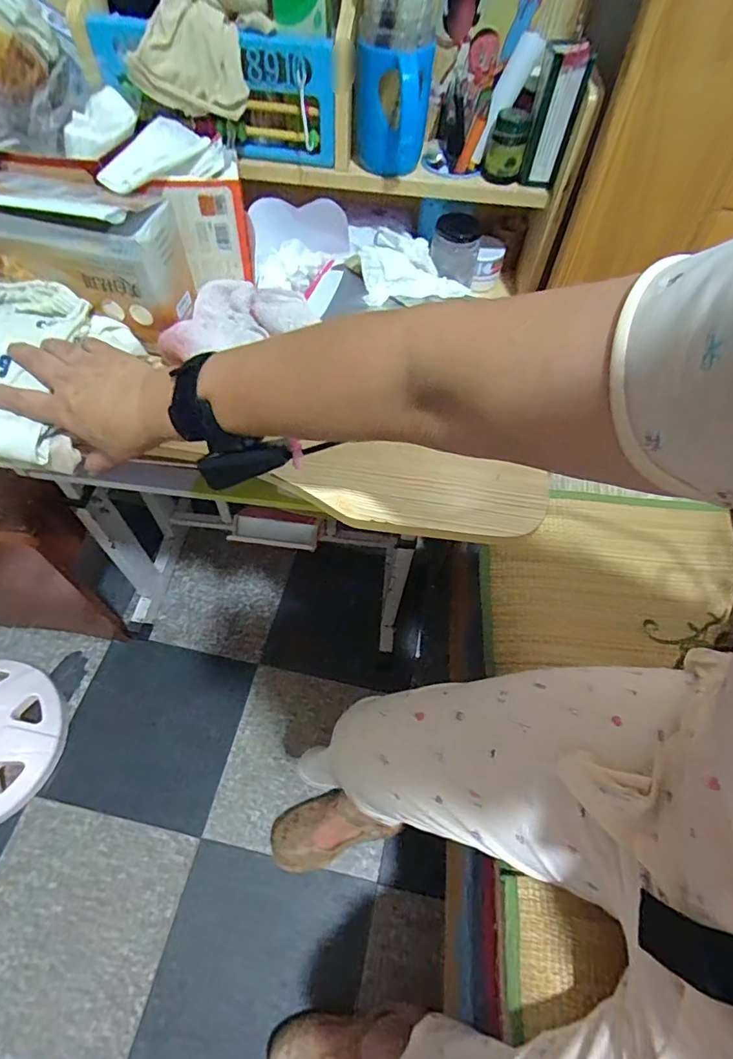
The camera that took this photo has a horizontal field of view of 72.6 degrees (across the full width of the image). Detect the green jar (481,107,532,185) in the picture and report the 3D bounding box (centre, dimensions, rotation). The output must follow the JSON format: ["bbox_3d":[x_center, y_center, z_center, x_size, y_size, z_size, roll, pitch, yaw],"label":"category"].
[{"bbox_3d":[0.139,-0.383,0.499,0.039,0.052,0.034,15,59,5],"label":"green jar"}]

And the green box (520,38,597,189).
[{"bbox_3d":[0.176,-0.389,0.471,0.042,0.105,0.033,14,59,6],"label":"green box"}]

